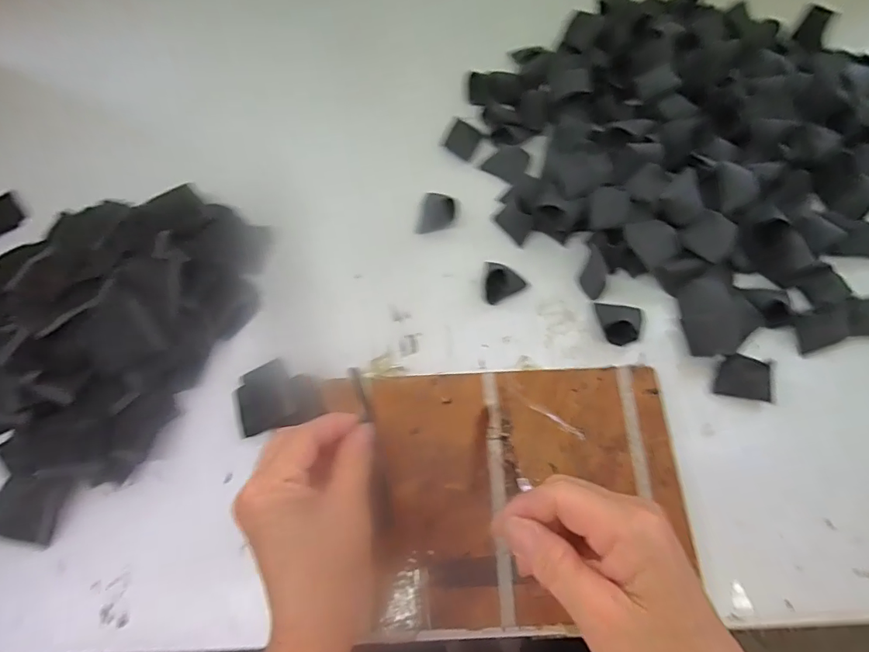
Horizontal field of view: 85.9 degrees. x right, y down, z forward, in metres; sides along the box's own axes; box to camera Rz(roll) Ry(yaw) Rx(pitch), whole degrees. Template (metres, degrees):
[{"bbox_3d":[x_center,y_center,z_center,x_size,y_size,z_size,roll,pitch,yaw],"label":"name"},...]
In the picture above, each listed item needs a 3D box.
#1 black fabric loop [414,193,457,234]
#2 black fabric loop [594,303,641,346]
[{"bbox_3d":[0.003,-0.108,0.448,0.033,0.012,0.041,9,69,5],"label":"black fabric loop"},{"bbox_3d":[0.156,-0.004,0.392,0.035,0.020,0.036,11,69,6],"label":"black fabric loop"}]

